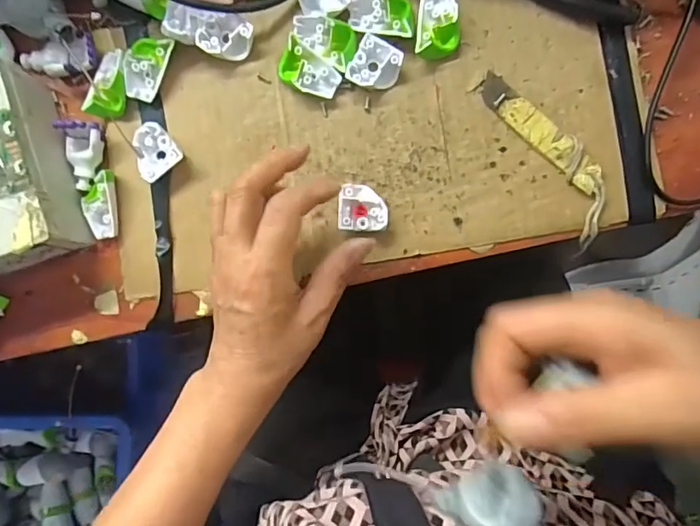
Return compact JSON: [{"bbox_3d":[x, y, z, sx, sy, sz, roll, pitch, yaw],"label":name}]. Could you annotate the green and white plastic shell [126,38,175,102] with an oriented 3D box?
[{"bbox_3d":[-0.139,-0.133,0.340,0.025,0.015,0.042,17,90,4],"label":"green and white plastic shell"}]

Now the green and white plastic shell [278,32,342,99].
[{"bbox_3d":[-0.028,-0.128,0.336,0.041,0.016,0.026,40,91,3],"label":"green and white plastic shell"}]

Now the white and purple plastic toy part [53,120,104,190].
[{"bbox_3d":[-0.182,-0.074,0.337,0.029,0.021,0.042,-10,88,3],"label":"white and purple plastic toy part"}]

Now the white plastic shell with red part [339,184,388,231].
[{"bbox_3d":[0.009,-0.037,0.331,0.031,0.009,0.031,1,89,3],"label":"white plastic shell with red part"}]

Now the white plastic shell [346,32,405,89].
[{"bbox_3d":[0.017,-0.131,0.334,0.030,0.015,0.031,32,91,3],"label":"white plastic shell"}]

